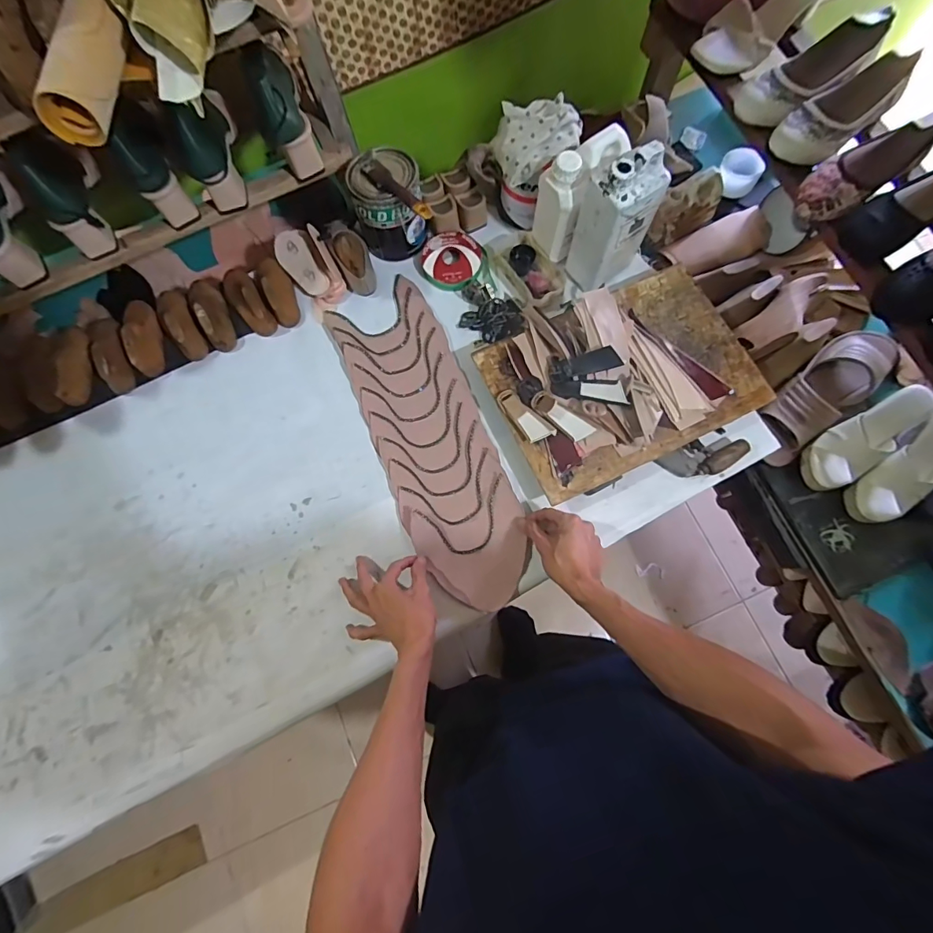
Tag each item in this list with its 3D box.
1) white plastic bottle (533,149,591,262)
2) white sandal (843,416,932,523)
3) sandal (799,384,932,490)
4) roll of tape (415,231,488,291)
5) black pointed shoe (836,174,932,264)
[{"bbox_3d":[0.137,-0.382,0.672,0.045,0.139,0.074,-38,78,-7],"label":"white plastic bottle"},{"bbox_3d":[0.717,0.010,0.746,0.203,0.087,0.087,-40,79,-7],"label":"white sandal"},{"bbox_3d":[0.660,-0.046,0.755,0.216,0.068,0.084,-35,78,-7],"label":"sandal"},{"bbox_3d":[-0.026,-0.343,0.755,0.103,0.018,0.107,0,76,2],"label":"roll of tape"},{"bbox_3d":[0.607,-0.350,0.607,0.199,0.061,0.072,-28,78,13],"label":"black pointed shoe"}]

